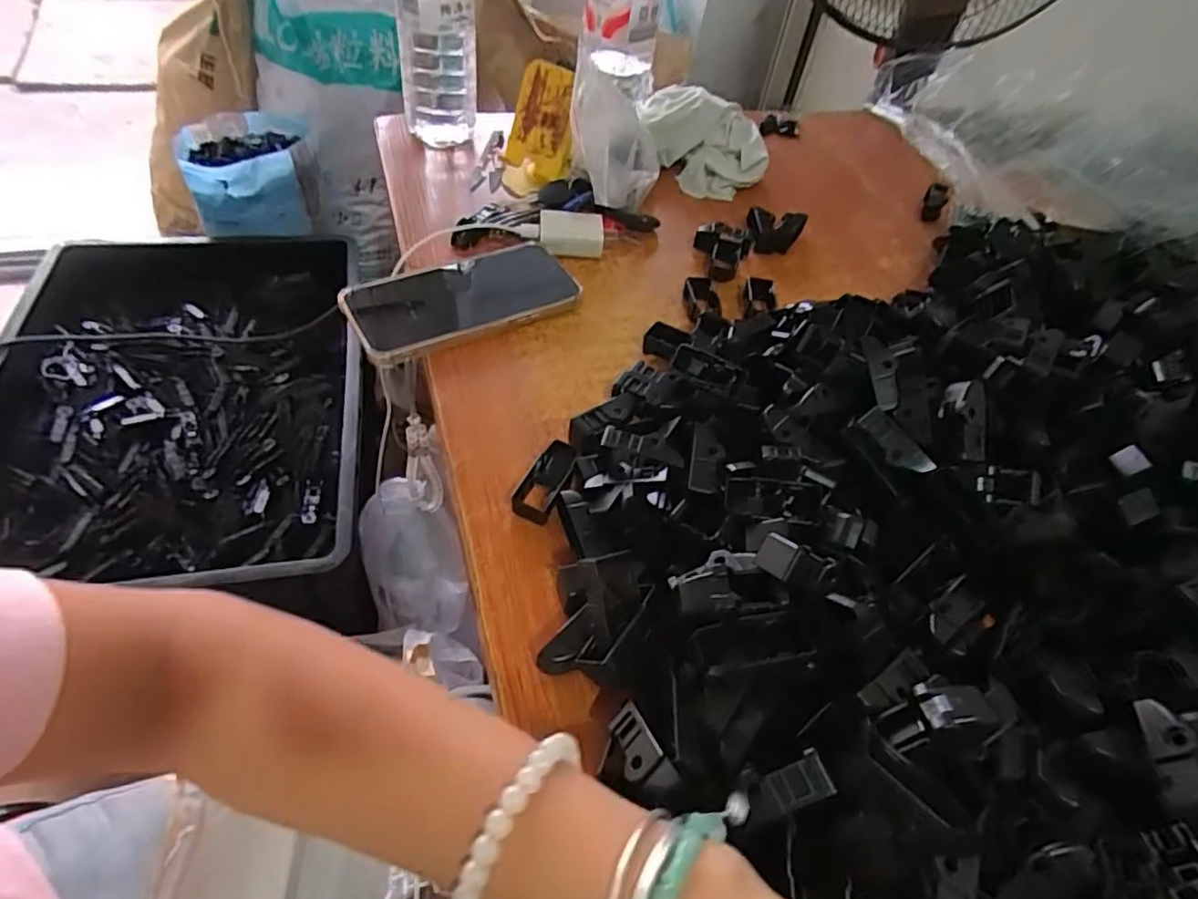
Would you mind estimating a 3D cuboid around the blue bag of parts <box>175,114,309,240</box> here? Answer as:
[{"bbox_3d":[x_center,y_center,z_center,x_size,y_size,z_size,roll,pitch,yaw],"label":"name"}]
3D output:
[{"bbox_3d":[-0.536,-0.420,1.016,0.178,0.125,0.169,-16,53,-21],"label":"blue bag of parts"}]

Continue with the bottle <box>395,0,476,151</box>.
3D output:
[{"bbox_3d":[-0.147,-0.383,0.581,0.069,0.216,0.062,-5,50,-11],"label":"bottle"}]

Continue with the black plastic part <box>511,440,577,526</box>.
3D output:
[{"bbox_3d":[-0.031,0.019,0.384,0.022,0.018,0.049,18,50,9],"label":"black plastic part"}]

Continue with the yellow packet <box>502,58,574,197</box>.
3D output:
[{"bbox_3d":[-0.052,-0.286,0.589,0.062,0.108,0.027,31,34,19],"label":"yellow packet"}]

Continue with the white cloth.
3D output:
[{"bbox_3d":[0.099,-0.310,0.658,0.139,0.062,0.088,27,52,16],"label":"white cloth"}]

